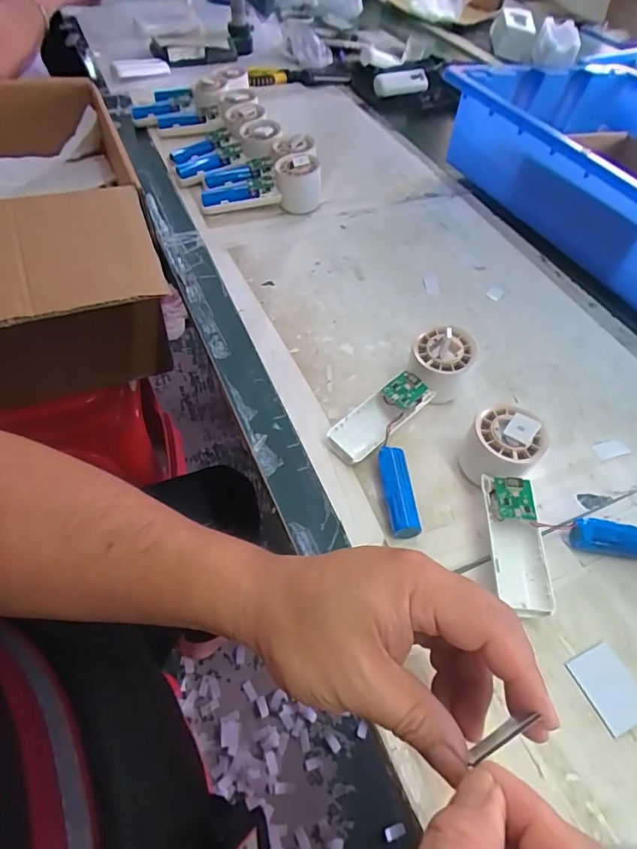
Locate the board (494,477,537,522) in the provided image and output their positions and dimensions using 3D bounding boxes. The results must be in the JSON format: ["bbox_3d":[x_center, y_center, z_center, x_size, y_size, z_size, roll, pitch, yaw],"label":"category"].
[{"bbox_3d":[0.146,0.055,0.353,0.027,0.007,0.031,2,66,0],"label":"board"}]

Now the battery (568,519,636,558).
[{"bbox_3d":[0.234,0.090,0.366,0.076,0.025,0.019,9,54,4],"label":"battery"}]

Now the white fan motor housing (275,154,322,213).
[{"bbox_3d":[-0.026,-0.314,0.625,0.059,0.059,0.049,2,53,-3],"label":"white fan motor housing"}]

